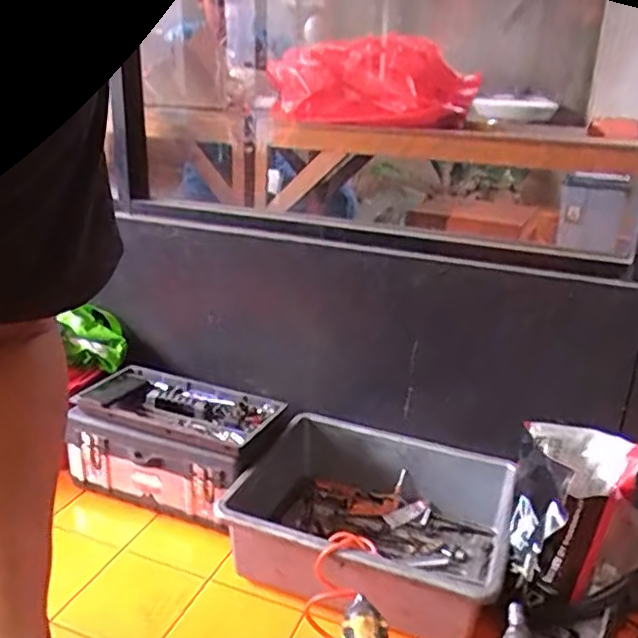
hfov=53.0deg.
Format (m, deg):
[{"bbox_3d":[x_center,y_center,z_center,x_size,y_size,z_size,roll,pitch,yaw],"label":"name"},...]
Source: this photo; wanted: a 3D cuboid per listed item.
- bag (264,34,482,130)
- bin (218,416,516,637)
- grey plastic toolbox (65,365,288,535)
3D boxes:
[{"bbox_3d":[0.132,-0.562,1.517,0.494,0.190,0.223,3,22,-1],"label":"bag"},{"bbox_3d":[0.101,0.401,1.269,0.487,0.181,0.439,10,23,18],"label":"bin"},{"bbox_3d":[-0.329,0.279,1.439,0.416,0.207,0.232,10,23,17],"label":"grey plastic toolbox"}]

